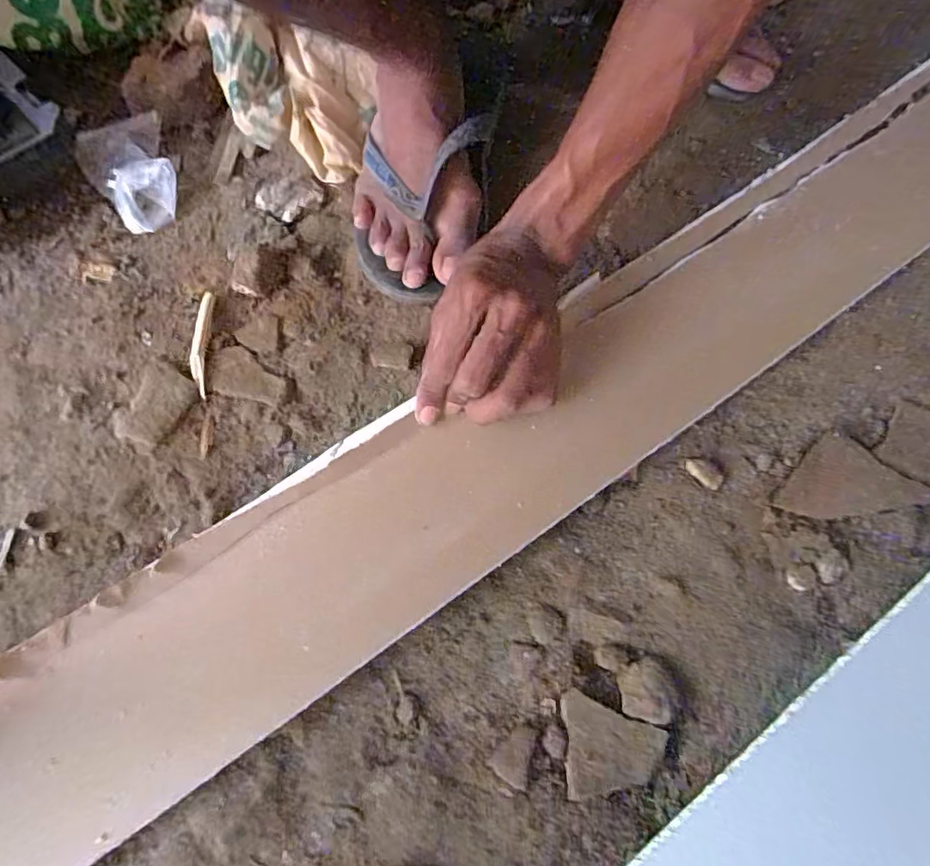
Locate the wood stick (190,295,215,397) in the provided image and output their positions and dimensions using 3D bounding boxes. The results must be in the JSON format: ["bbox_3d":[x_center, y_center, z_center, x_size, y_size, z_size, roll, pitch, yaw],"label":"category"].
[{"bbox_3d":[-0.195,-0.068,0.417,0.012,0.006,0.093,-6,61,-4],"label":"wood stick"}]

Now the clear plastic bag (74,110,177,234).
[{"bbox_3d":[-0.286,-0.223,0.485,0.069,0.034,0.114,-24,64,-13],"label":"clear plastic bag"}]

